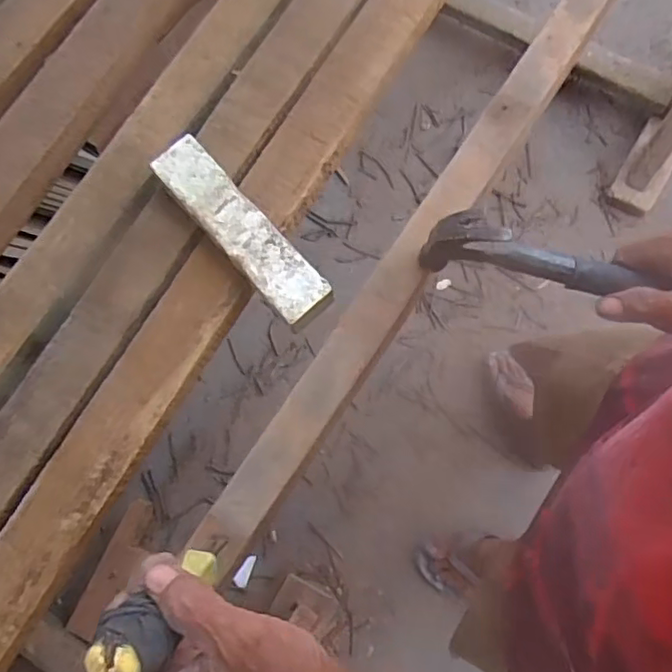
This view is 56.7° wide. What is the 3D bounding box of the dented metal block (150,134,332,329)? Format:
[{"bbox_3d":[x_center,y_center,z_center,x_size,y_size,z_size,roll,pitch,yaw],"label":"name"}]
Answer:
[{"bbox_3d":[-0.083,-0.091,0.549,0.049,0.030,0.195,-40,77,-9],"label":"dented metal block"}]

